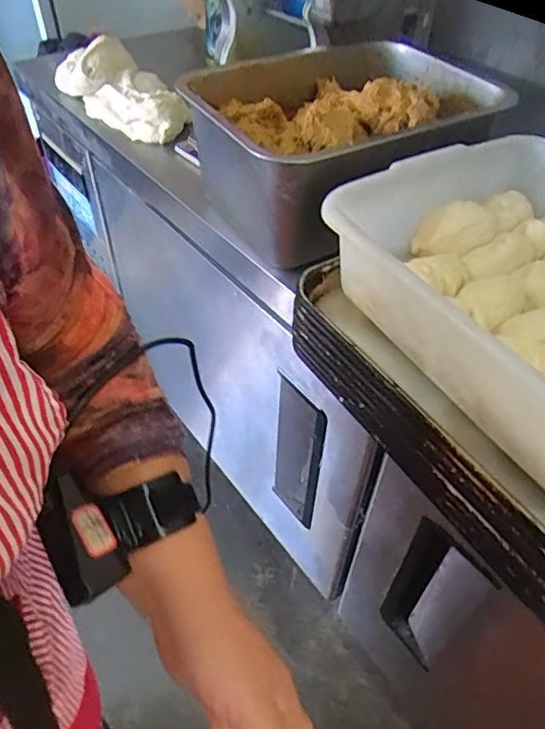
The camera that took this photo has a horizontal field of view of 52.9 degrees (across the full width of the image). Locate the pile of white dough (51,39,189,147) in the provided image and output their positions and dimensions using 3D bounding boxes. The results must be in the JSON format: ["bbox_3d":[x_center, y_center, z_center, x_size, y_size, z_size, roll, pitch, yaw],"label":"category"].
[{"bbox_3d":[-0.245,-0.451,0.900,0.124,0.078,0.296,-32,55,-28],"label":"pile of white dough"}]

